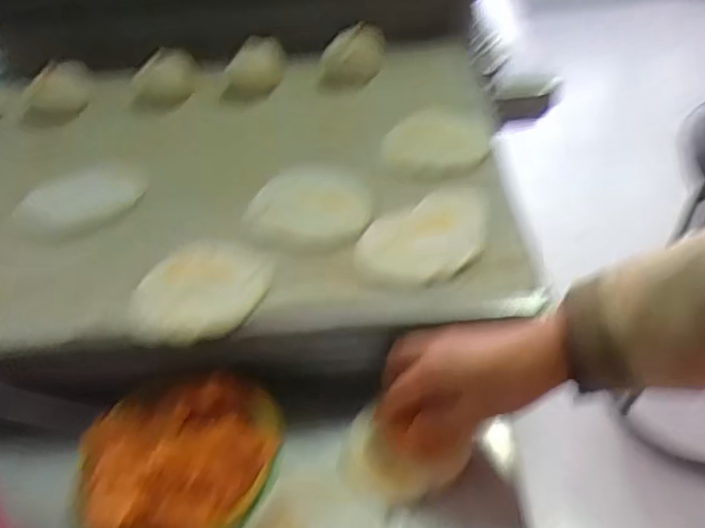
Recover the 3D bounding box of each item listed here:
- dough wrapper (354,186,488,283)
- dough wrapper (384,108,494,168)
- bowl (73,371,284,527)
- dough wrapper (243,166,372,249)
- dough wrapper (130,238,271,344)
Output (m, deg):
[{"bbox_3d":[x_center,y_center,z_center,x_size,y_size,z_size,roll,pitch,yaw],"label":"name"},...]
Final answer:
[{"bbox_3d":[0.059,-0.022,0.493,0.115,0.006,0.079,-27,50,-16],"label":"dough wrapper"},{"bbox_3d":[0.078,-0.120,0.584,0.095,0.011,0.099,1,44,8],"label":"dough wrapper"},{"bbox_3d":[-0.121,0.141,0.431,0.138,0.042,0.141,-4,42,4],"label":"bowl"},{"bbox_3d":[-0.037,-0.050,0.534,0.101,0.005,0.091,-1,50,2],"label":"dough wrapper"},{"bbox_3d":[-0.114,0.015,0.476,0.092,0.011,0.098,-3,43,3],"label":"dough wrapper"}]

